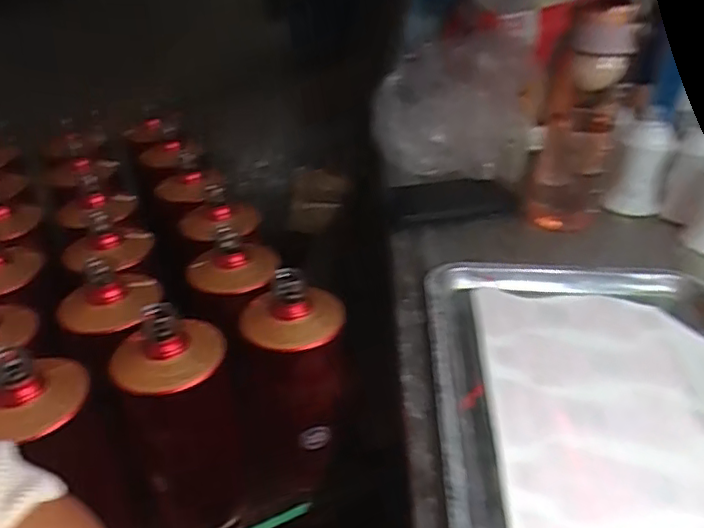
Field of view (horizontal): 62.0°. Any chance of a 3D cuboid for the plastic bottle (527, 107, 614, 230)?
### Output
[{"bbox_3d":[0.237,-0.097,0.643,0.074,0.132,0.059,11,37,19],"label":"plastic bottle"}]

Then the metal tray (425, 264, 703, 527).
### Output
[{"bbox_3d":[0.186,0.099,0.412,0.247,0.027,0.341,0,35,4],"label":"metal tray"}]

